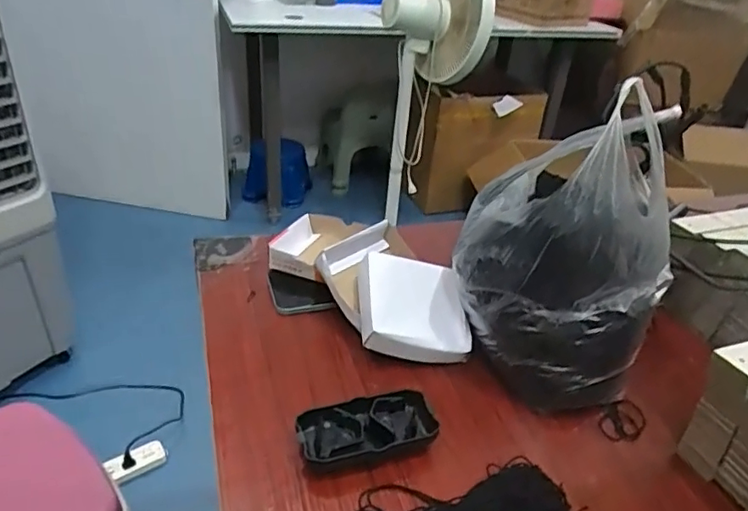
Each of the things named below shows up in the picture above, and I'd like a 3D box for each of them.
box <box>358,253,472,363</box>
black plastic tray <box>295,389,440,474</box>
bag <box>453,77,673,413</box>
[{"bbox_3d":[0.039,0.050,0.559,0.105,0.027,0.099,15,49,-21],"label":"box"},{"bbox_3d":[-0.005,0.142,0.456,0.109,0.025,0.050,-8,34,-19],"label":"black plastic tray"},{"bbox_3d":[0.167,0.000,0.499,0.165,0.247,0.124,24,37,28],"label":"bag"}]

